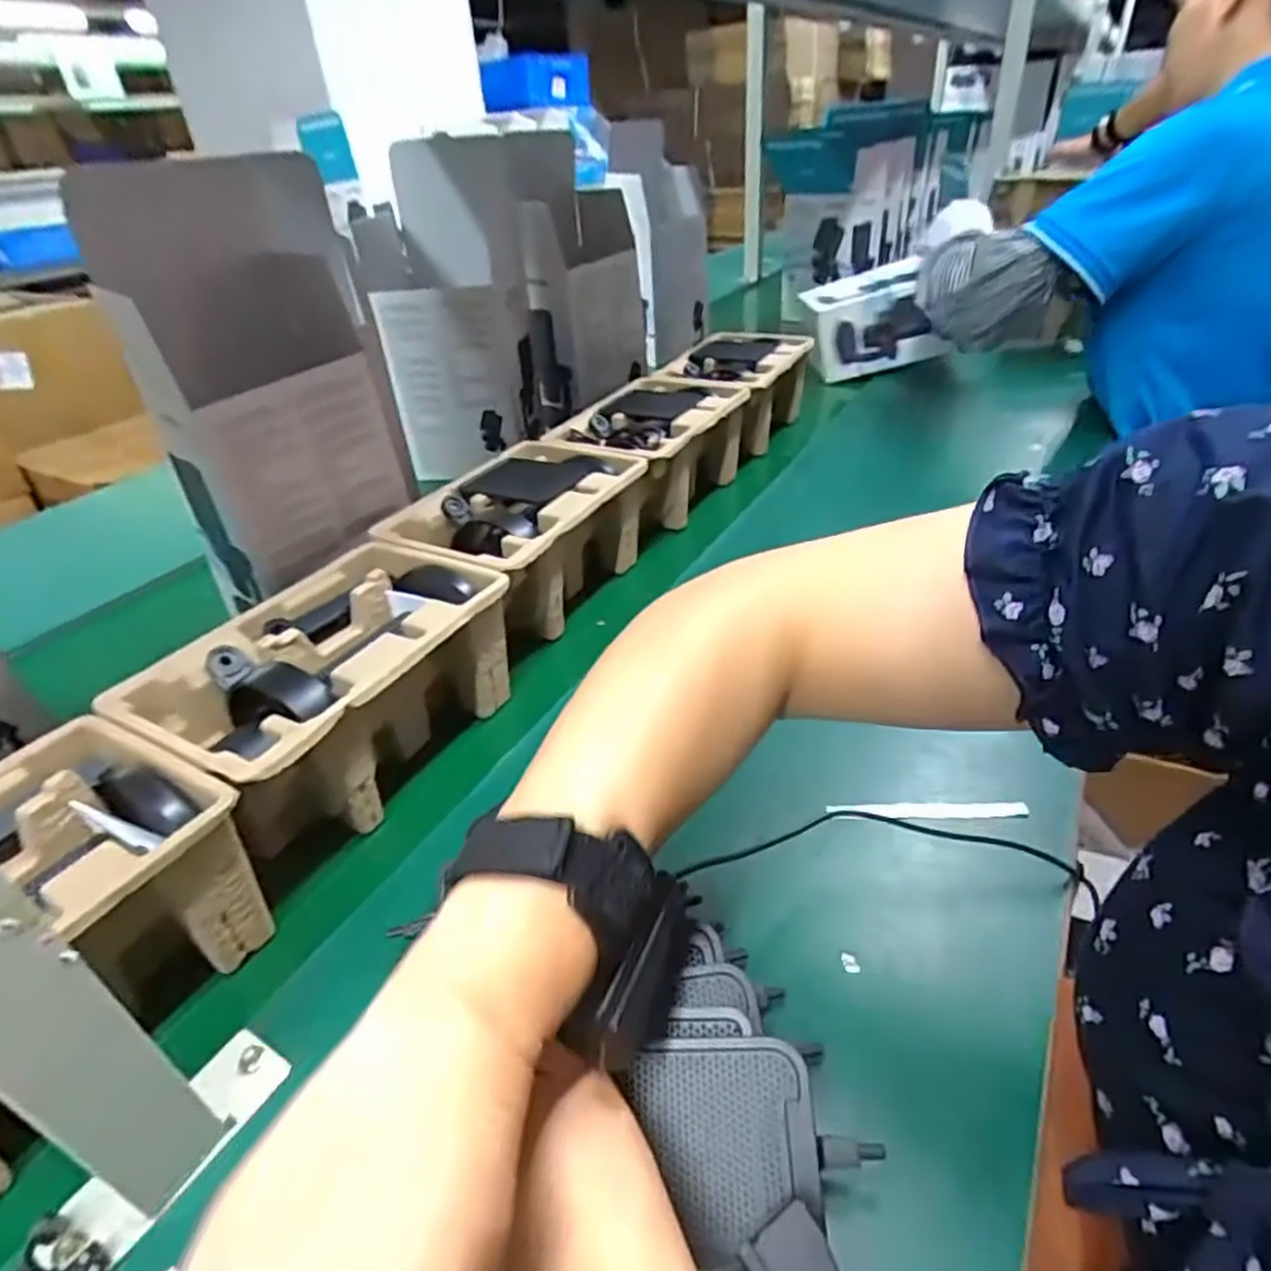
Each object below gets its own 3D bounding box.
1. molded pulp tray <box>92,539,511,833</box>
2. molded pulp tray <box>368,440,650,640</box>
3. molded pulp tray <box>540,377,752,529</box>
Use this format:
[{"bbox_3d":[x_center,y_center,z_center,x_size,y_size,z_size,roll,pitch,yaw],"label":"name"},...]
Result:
[{"bbox_3d":[-0.204,0.036,0.513,0.148,0.103,0.227,15,40,26],"label":"molded pulp tray"},{"bbox_3d":[-0.099,-0.085,0.685,0.159,0.112,0.231,14,40,26],"label":"molded pulp tray"},{"bbox_3d":[0.027,-0.209,0.852,0.153,0.113,0.237,14,39,25],"label":"molded pulp tray"}]

